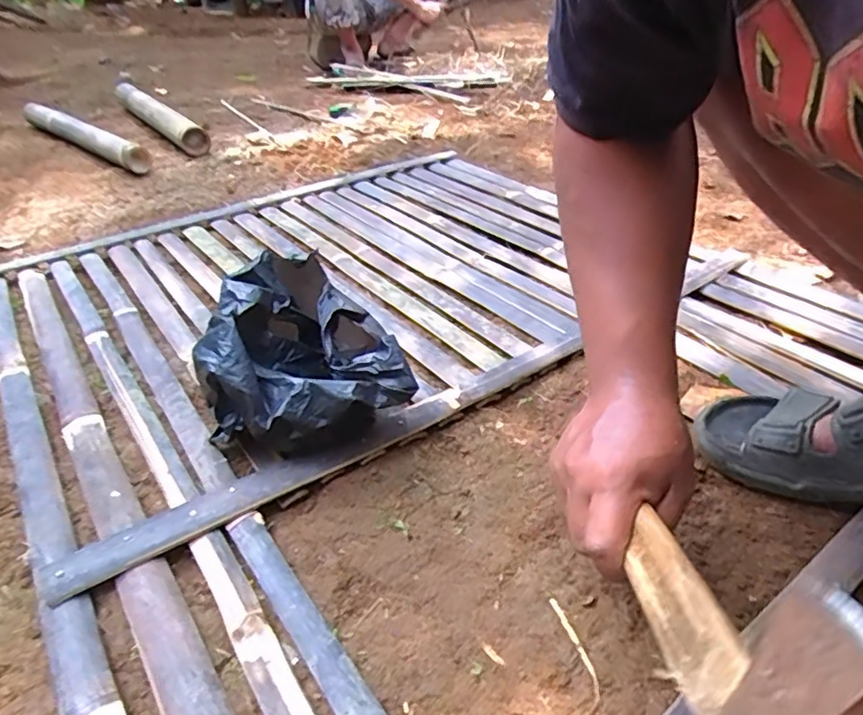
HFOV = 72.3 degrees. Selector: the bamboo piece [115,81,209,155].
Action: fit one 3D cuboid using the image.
[{"bbox_3d":[-0.791,-0.697,1.688,0.090,0.074,0.836,-23,40,-27],"label":"bamboo piece"}]

